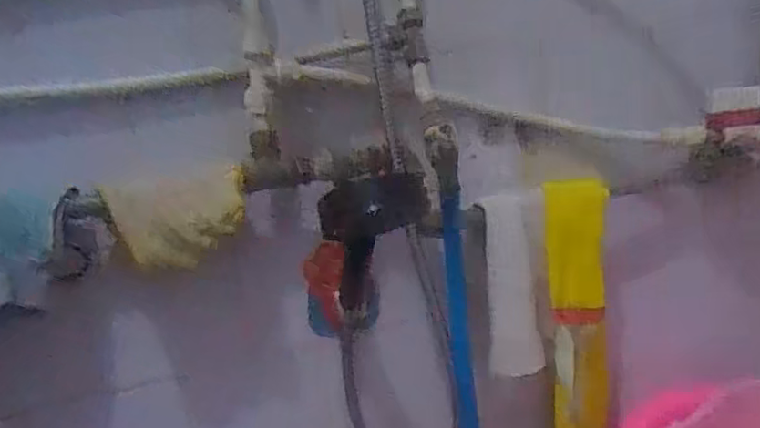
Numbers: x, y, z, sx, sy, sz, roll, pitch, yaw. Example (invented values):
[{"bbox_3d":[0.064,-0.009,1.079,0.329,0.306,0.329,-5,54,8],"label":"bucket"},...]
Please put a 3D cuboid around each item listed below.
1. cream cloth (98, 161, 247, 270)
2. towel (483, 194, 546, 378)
[{"bbox_3d":[-0.190,0.006,0.582,0.126,0.081,0.040,-8,12,0],"label":"cream cloth"},{"bbox_3d":[0.142,0.080,0.668,0.056,0.190,0.042,-5,12,14],"label":"towel"}]

